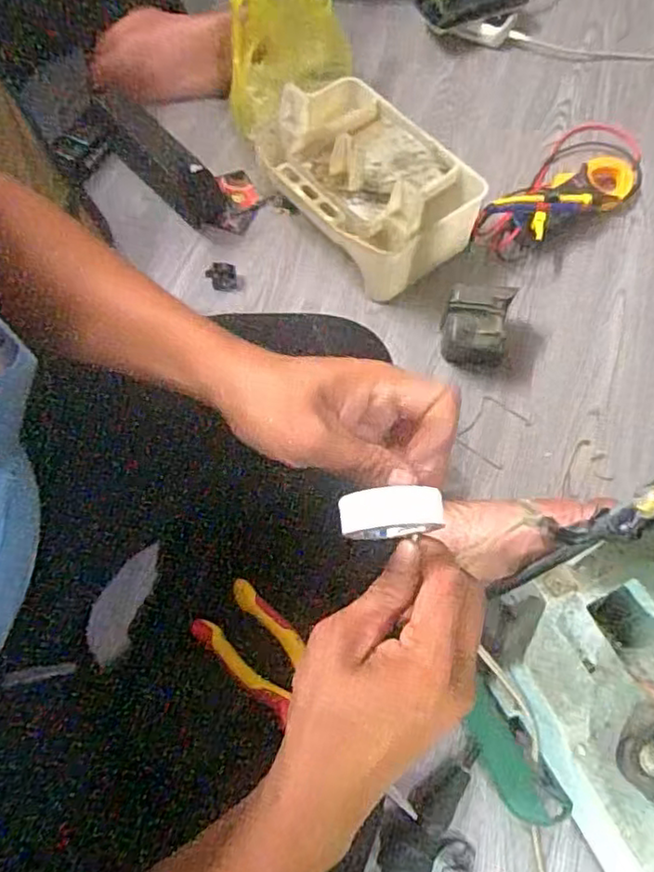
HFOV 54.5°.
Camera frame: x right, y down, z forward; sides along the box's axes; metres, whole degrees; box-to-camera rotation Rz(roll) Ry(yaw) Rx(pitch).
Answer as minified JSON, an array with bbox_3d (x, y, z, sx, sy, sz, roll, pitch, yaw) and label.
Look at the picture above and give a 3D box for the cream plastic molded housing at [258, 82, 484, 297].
[{"bbox_3d":[0.036,-0.295,0.712,0.176,0.089,0.264,-39,71,-17],"label":"cream plastic molded housing"}]

